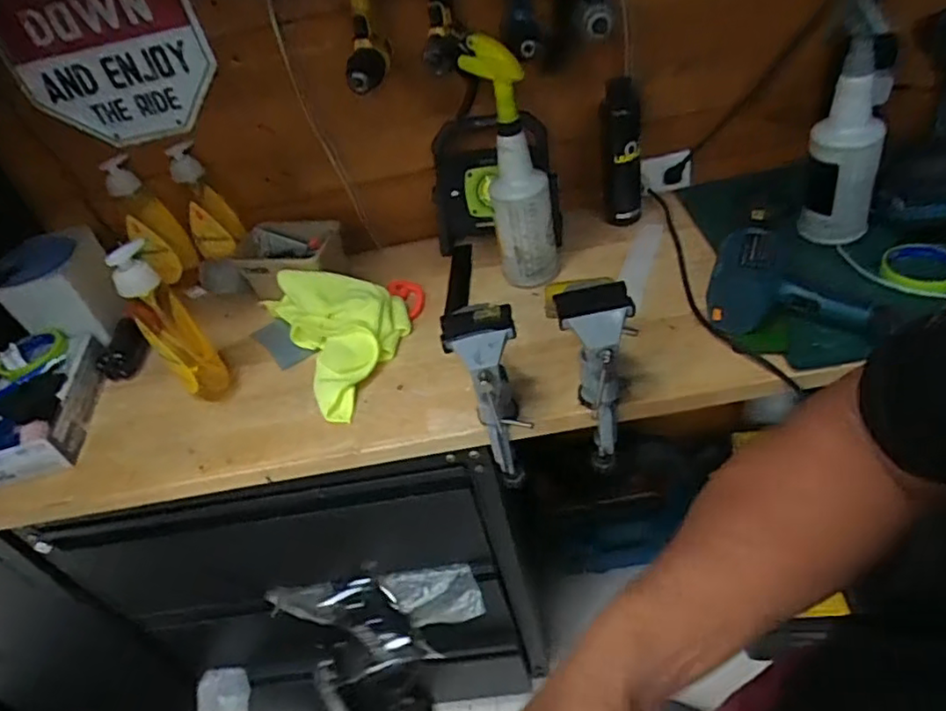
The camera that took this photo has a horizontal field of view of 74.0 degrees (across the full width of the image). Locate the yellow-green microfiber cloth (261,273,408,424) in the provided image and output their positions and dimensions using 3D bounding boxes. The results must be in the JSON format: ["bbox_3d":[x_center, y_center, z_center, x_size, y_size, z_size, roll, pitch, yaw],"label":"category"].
[{"bbox_3d":[-0.188,-0.052,0.917,0.175,0.082,0.305,-27,43,-13],"label":"yellow-green microfiber cloth"}]

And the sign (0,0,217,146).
[{"bbox_3d":[-0.554,-0.471,0.943,0.292,0.289,0.018,24,30,-21],"label":"sign"}]

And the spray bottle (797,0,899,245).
[{"bbox_3d":[0.471,-0.268,0.789,0.087,0.259,0.085,16,50,30],"label":"spray bottle"}]

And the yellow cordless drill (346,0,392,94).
[{"bbox_3d":[-0.159,-0.475,0.844,0.066,0.192,0.178,-13,42,2],"label":"yellow cordless drill"}]

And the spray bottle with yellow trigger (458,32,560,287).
[{"bbox_3d":[0.057,-0.256,0.871,0.080,0.327,0.092,-30,44,-17],"label":"spray bottle with yellow trigger"}]

